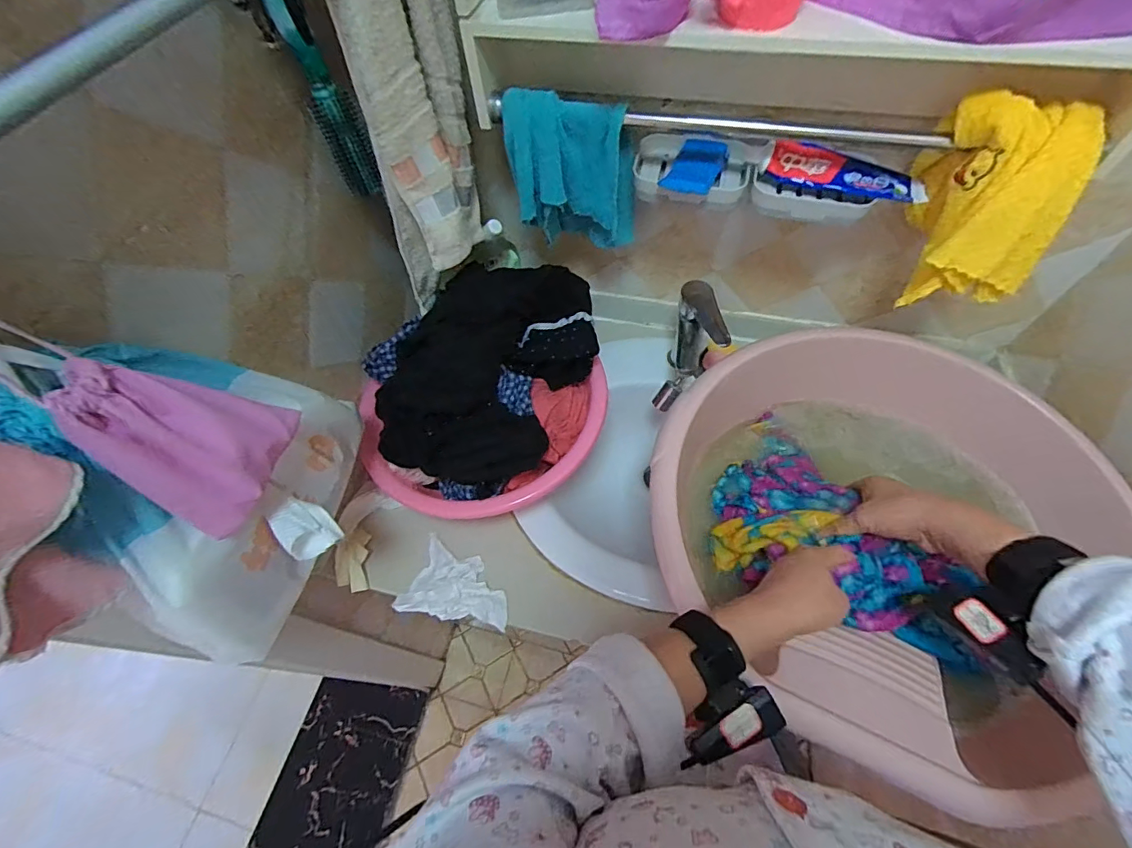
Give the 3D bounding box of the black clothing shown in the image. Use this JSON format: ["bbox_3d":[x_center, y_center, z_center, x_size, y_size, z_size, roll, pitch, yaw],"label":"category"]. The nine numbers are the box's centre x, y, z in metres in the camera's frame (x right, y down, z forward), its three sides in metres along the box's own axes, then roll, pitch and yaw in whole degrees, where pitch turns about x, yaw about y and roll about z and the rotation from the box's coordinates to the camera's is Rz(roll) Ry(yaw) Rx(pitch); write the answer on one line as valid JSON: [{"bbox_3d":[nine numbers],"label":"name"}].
[{"bbox_3d":[-0.079,-0.079,0.619,0.171,0.124,0.342,26,64,17],"label":"black clothing"}]

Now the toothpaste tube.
[{"bbox_3d":[0.297,-0.270,0.519,0.168,0.033,0.043,15,62,12],"label":"toothpaste tube"}]

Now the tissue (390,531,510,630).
[{"bbox_3d":[-0.141,0.203,0.630,0.137,0.035,0.099,6,60,7],"label":"tissue"}]

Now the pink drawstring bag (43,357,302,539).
[{"bbox_3d":[-0.258,0.005,0.335,0.050,0.129,0.104,18,62,14],"label":"pink drawstring bag"}]

